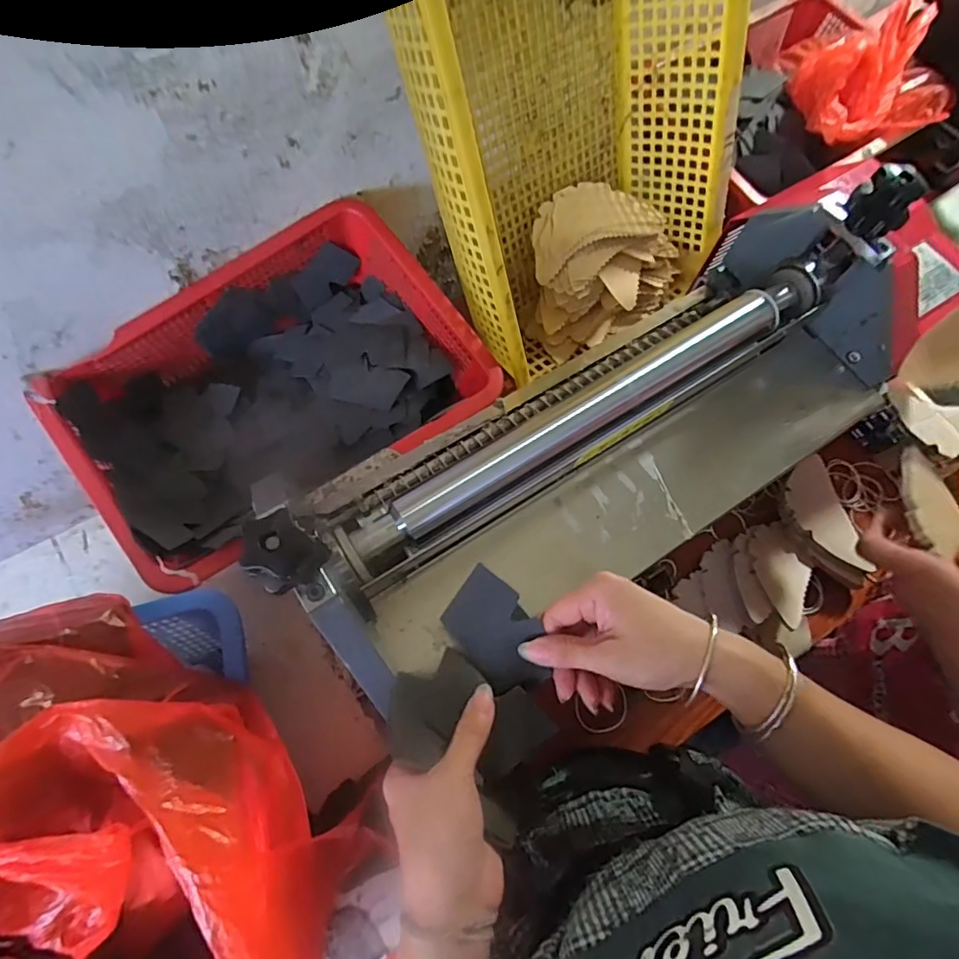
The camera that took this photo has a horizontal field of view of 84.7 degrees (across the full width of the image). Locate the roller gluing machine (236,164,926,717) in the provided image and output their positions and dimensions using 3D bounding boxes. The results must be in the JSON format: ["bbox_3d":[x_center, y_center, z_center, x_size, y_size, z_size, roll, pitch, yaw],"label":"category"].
[{"bbox_3d":[0.115,-0.055,0.435,0.498,0.175,0.200,-29,73,-12],"label":"roller gluing machine"}]

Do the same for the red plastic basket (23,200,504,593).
[{"bbox_3d":[-0.209,-0.088,0.566,0.396,0.117,0.285,-33,74,-14],"label":"red plastic basket"}]

